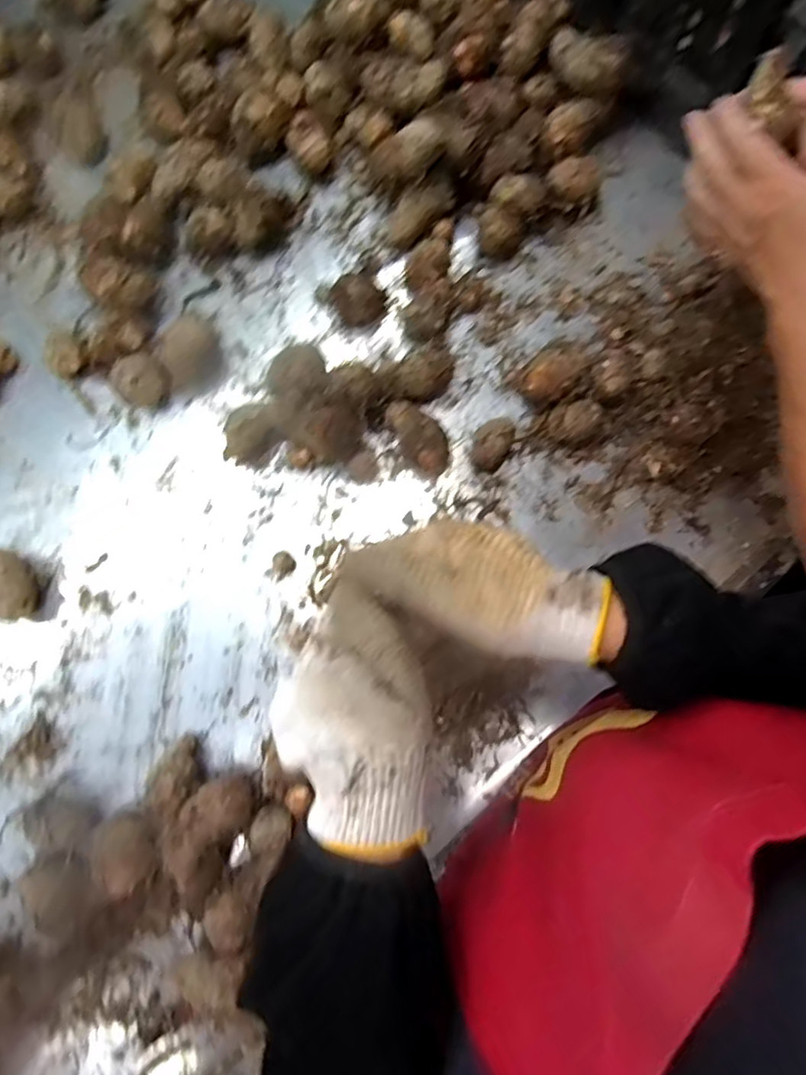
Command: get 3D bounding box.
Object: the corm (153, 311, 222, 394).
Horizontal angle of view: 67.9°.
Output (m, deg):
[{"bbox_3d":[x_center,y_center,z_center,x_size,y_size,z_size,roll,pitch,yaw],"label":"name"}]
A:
[{"bbox_3d":[-0.197,-0.174,0.550,0.051,0.037,0.061,-16,80,-4],"label":"corm"}]

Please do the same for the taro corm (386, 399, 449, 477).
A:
[{"bbox_3d":[0.015,-0.090,0.532,0.042,0.040,0.075,-26,80,-6],"label":"taro corm"}]

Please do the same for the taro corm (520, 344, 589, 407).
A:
[{"bbox_3d":[0.134,-0.146,0.543,0.041,0.044,0.067,38,81,6],"label":"taro corm"}]

